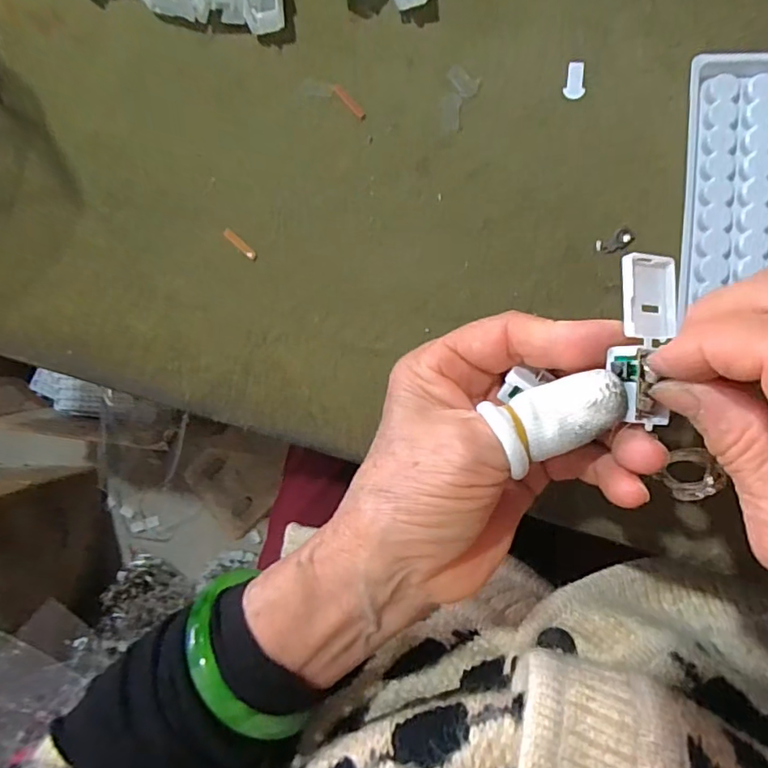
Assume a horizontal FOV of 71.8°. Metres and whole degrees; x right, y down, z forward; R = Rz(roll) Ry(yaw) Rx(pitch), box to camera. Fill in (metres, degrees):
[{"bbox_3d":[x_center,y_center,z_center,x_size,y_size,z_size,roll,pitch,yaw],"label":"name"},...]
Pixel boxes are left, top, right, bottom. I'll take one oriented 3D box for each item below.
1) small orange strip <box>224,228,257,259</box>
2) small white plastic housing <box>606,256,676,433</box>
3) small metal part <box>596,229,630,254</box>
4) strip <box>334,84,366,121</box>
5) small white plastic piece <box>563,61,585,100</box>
[{"bbox_3d":[-0.073,-0.071,0.268,0.021,0.004,0.004,43,95,8],"label":"small orange strip"},{"bbox_3d":[0.086,-0.015,0.173,0.020,0.013,0.056,5,86,9],"label":"small white plastic housing"},{"bbox_3d":[0.105,-0.065,0.242,0.015,0.004,0.008,-24,85,8],"label":"small metal part"},{"bbox_3d":[-0.017,-0.139,0.262,0.004,0.004,0.023,-42,83,6],"label":"strip"},{"bbox_3d":[0.089,-0.143,0.248,0.009,0.004,0.018,2,89,9],"label":"small white plastic piece"}]

